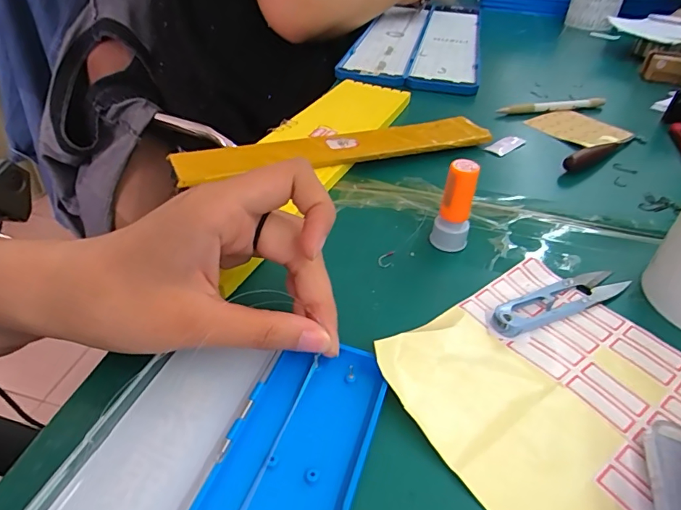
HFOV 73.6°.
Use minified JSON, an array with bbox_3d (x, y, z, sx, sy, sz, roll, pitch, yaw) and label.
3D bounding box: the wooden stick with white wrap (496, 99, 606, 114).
[{"bbox_3d":[0.251,-0.176,0.541,0.133,0.015,0.012,-6,40,-10],"label":"wooden stick with white wrap"}]

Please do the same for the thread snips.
[{"bbox_3d":[0.132,0.025,0.270,0.100,0.011,0.020,-18,43,-23],"label":"thread snips"}]

